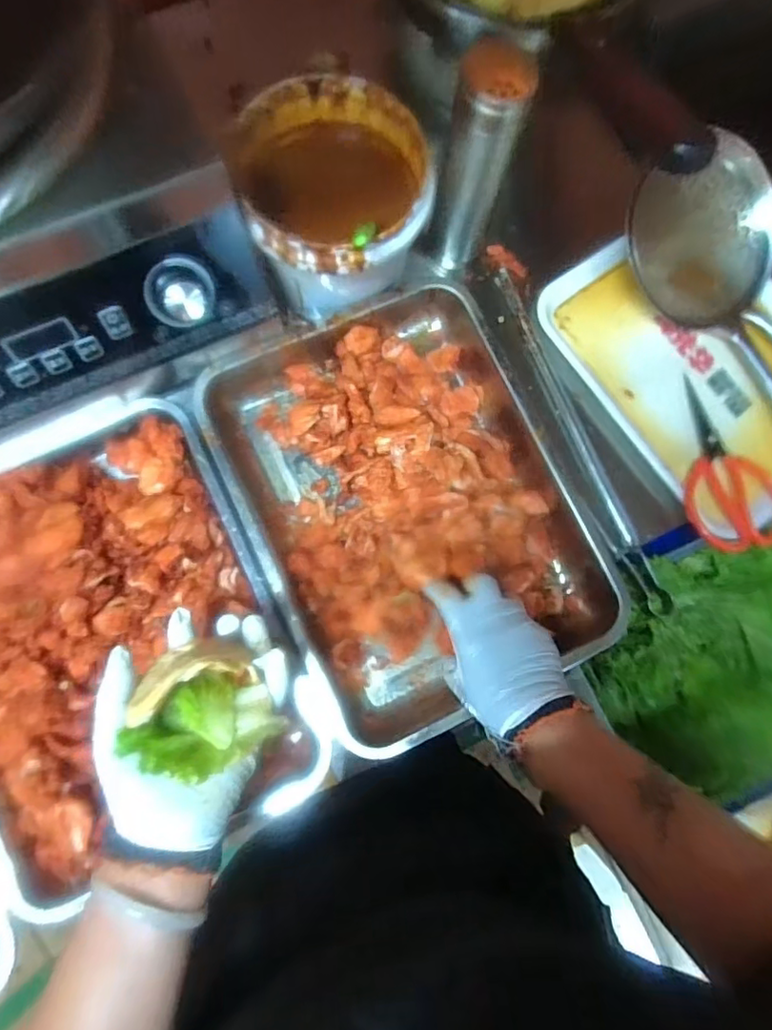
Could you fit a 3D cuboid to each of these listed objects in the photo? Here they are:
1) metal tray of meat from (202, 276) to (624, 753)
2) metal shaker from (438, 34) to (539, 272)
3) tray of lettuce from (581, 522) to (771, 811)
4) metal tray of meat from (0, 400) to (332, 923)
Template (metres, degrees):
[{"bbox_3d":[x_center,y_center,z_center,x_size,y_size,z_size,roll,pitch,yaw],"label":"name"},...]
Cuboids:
[{"bbox_3d":[0.036,-0.014,0.577,0.324,0.076,0.404,-23,87,-8],"label":"metal tray of meat"},{"bbox_3d":[0.085,-0.335,0.564,0.065,0.218,0.075,-4,80,-4],"label":"metal shaker"},{"bbox_3d":[0.410,0.133,0.627,0.345,0.100,0.265,-20,81,-6],"label":"tray of lettuce"},{"bbox_3d":[-0.260,0.112,0.539,0.308,0.084,0.406,-23,82,-7],"label":"metal tray of meat"}]

